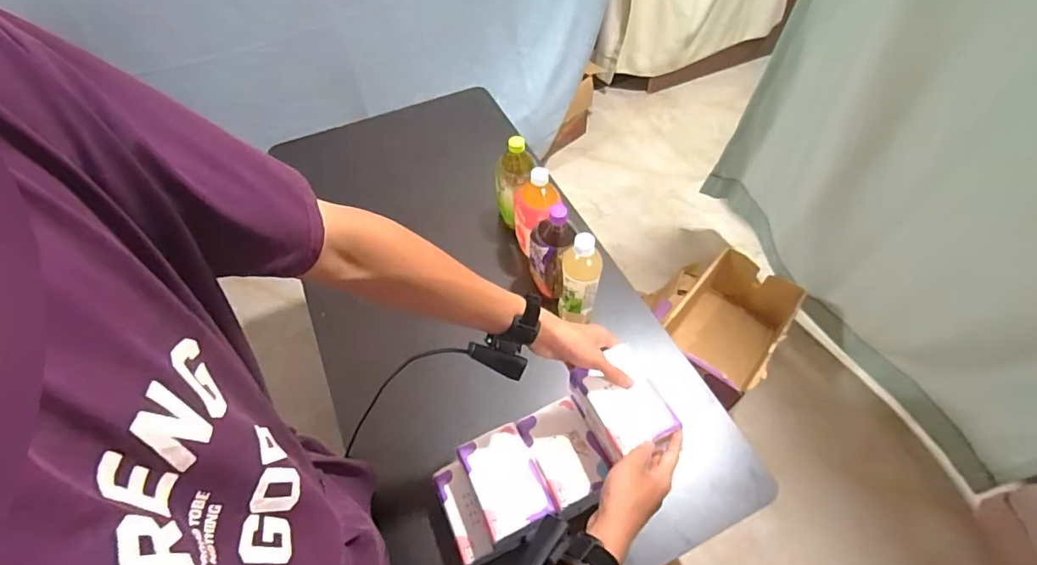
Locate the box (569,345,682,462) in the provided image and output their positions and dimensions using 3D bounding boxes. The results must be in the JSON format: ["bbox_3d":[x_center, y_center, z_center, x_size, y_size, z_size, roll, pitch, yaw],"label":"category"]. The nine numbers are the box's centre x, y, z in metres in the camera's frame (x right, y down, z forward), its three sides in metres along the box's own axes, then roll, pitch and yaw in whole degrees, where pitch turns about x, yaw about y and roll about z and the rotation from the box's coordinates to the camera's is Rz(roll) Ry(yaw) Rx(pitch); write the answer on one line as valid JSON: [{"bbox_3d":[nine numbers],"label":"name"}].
[{"bbox_3d":[0.131,0.164,0.641,0.086,0.082,0.125,-22,58,-14],"label":"box"}]

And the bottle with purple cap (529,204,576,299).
[{"bbox_3d":[0.057,-0.047,0.881,0.074,0.184,0.076,4,56,4],"label":"bottle with purple cap"}]

